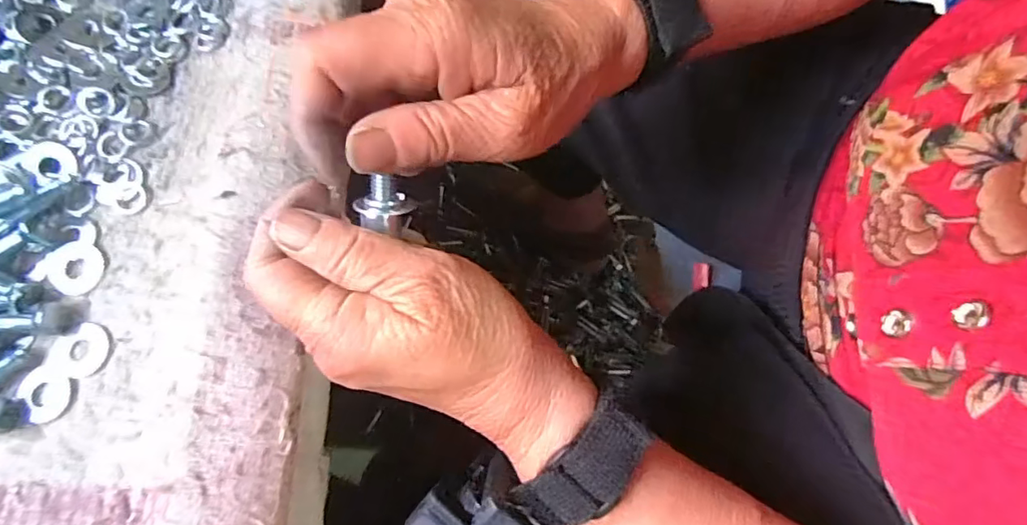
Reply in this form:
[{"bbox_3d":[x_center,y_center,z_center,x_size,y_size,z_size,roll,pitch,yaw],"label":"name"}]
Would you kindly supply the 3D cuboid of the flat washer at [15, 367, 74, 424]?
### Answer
[{"bbox_3d":[-0.184,0.052,0.213,0.020,0.004,0.019,0,73,-1],"label":"flat washer"}]

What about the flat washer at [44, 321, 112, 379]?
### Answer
[{"bbox_3d":[-0.174,0.036,0.218,0.024,0.004,0.021,-34,77,-11],"label":"flat washer"}]

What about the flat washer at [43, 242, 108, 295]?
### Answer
[{"bbox_3d":[-0.183,0.002,0.228,0.022,0.004,0.022,0,73,-1],"label":"flat washer"}]

